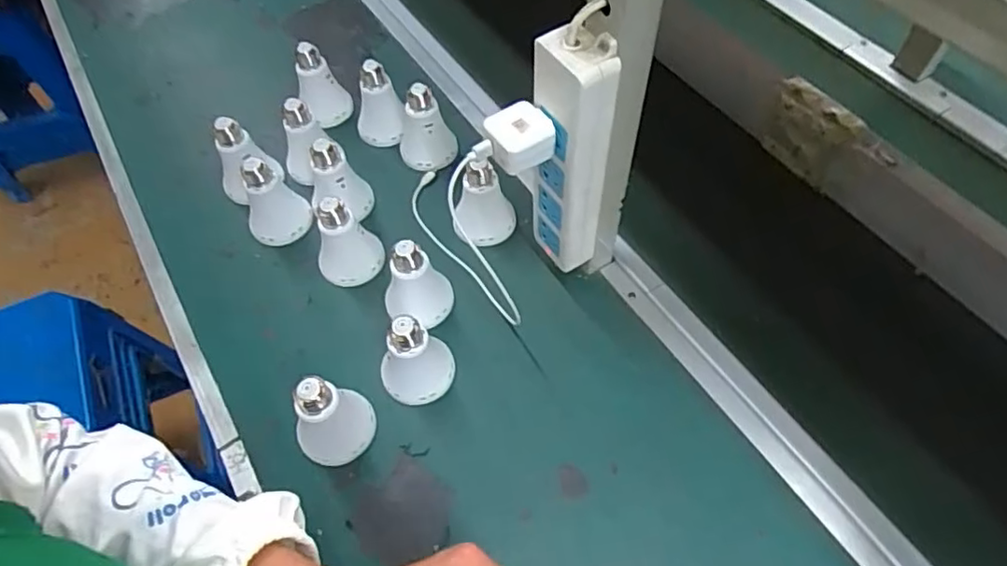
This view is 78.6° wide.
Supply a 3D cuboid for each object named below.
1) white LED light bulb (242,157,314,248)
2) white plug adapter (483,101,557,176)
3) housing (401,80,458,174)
[{"bbox_3d":[-0.235,-0.085,0.618,0.064,0.089,0.054,-28,62,-15],"label":"white LED light bulb"},{"bbox_3d":[0.012,-0.104,0.441,0.042,0.028,0.038,-25,60,-12],"label":"white plug adapter"},{"bbox_3d":[-0.087,-0.171,0.672,0.057,0.099,0.065,-13,59,-7],"label":"housing"}]

